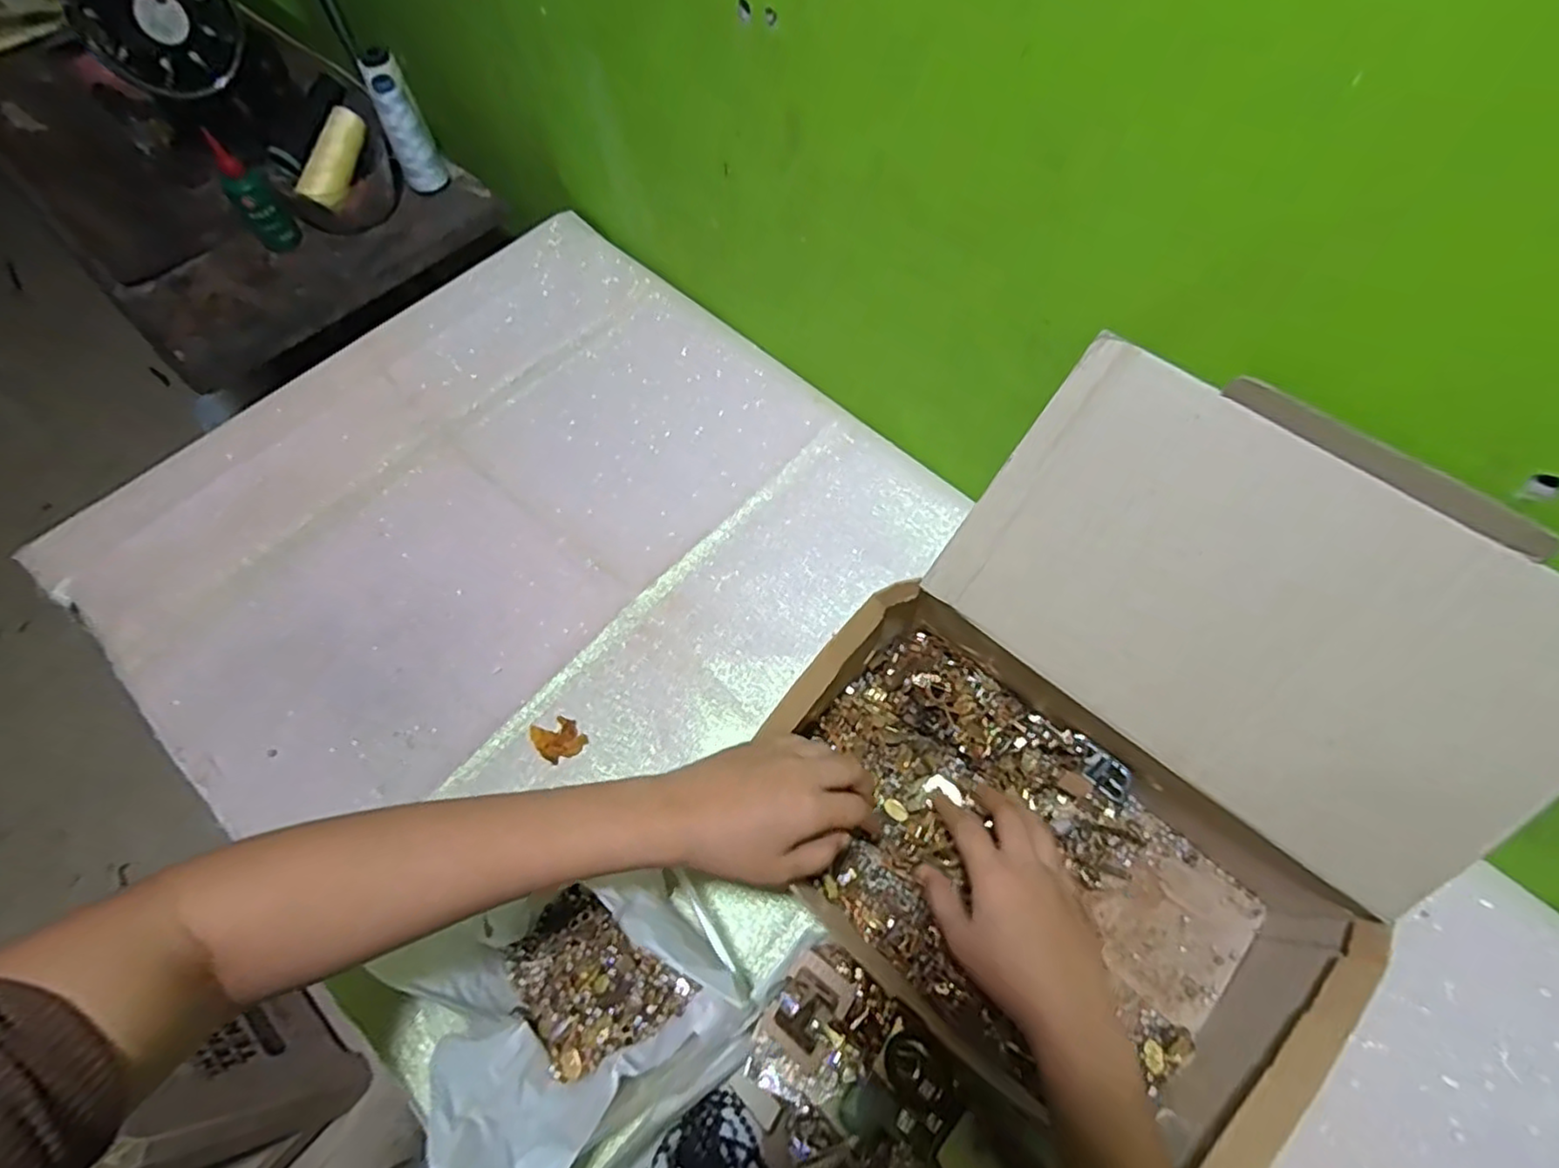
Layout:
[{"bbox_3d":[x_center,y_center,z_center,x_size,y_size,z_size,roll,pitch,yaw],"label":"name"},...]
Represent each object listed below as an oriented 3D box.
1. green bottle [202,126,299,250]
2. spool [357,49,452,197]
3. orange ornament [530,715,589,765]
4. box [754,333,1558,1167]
[{"bbox_3d":[-0.560,-0.412,0.735,0.042,0.110,0.040,-36,70,-16],"label":"green bottle"},{"bbox_3d":[-0.425,-0.514,0.785,0.047,0.129,0.052,-22,66,-10],"label":"spool"},{"bbox_3d":[-0.172,0.121,0.541,0.036,0.005,0.034,-27,67,-13],"label":"orange ornament"},{"bbox_3d":[0.195,0.101,0.413,0.325,0.223,0.339,38,71,18],"label":"box"}]

